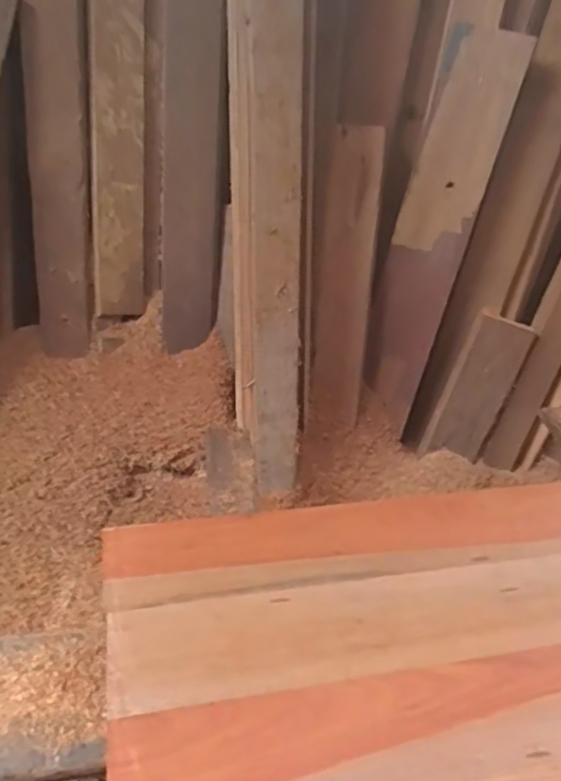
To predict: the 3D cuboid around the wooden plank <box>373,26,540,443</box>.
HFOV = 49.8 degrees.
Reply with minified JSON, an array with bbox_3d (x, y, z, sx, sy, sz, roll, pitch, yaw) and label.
[{"bbox_3d":[0.328,-0.315,1.330,0.153,0.815,0.030,15,24,2],"label":"wooden plank"}]

